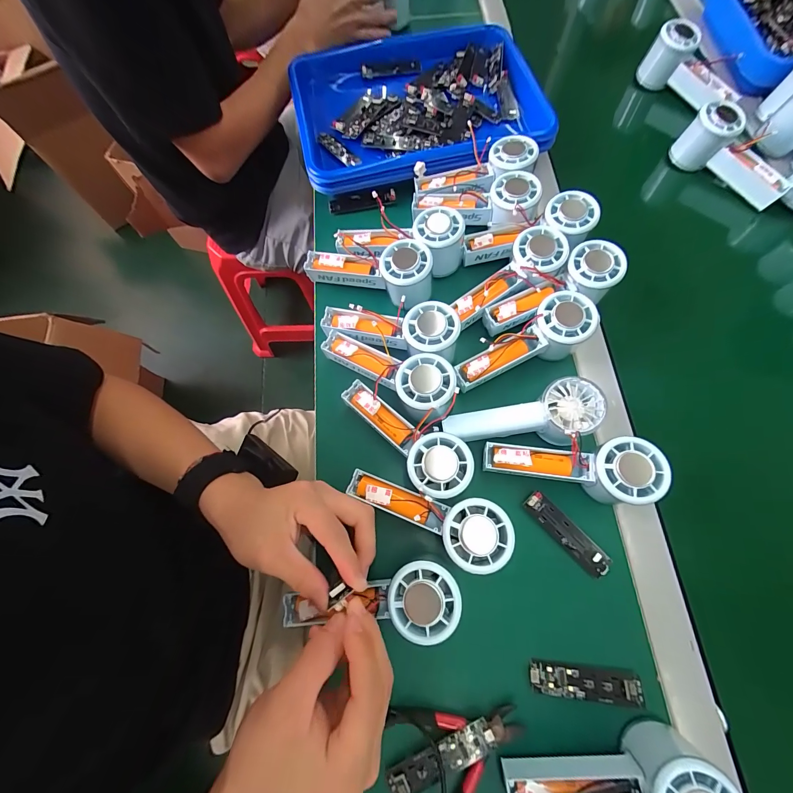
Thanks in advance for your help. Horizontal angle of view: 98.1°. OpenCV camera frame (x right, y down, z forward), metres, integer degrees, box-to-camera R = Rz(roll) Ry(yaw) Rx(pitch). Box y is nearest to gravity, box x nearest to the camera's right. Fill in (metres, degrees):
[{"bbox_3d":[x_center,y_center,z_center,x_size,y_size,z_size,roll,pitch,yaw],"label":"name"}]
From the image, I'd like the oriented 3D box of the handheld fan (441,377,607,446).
[{"bbox_3d":[0.123,0.025,0.342,0.146,0.050,0.061,-10,71,12],"label":"handheld fan"}]

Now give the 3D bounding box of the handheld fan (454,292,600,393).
[{"bbox_3d":[0.135,-0.052,0.373,0.153,0.057,0.056,-28,72,7],"label":"handheld fan"}]

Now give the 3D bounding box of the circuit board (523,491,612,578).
[{"bbox_3d":[0.163,0.132,0.331,0.025,0.009,0.091,-43,75,-12],"label":"circuit board"}]

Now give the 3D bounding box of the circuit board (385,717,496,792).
[{"bbox_3d":[0.037,0.291,0.275,0.089,0.009,0.024,-24,72,-6],"label":"circuit board"}]

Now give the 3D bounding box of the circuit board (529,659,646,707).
[{"bbox_3d":[0.160,0.244,0.291,0.087,0.013,0.023,5,72,3],"label":"circuit board"}]

